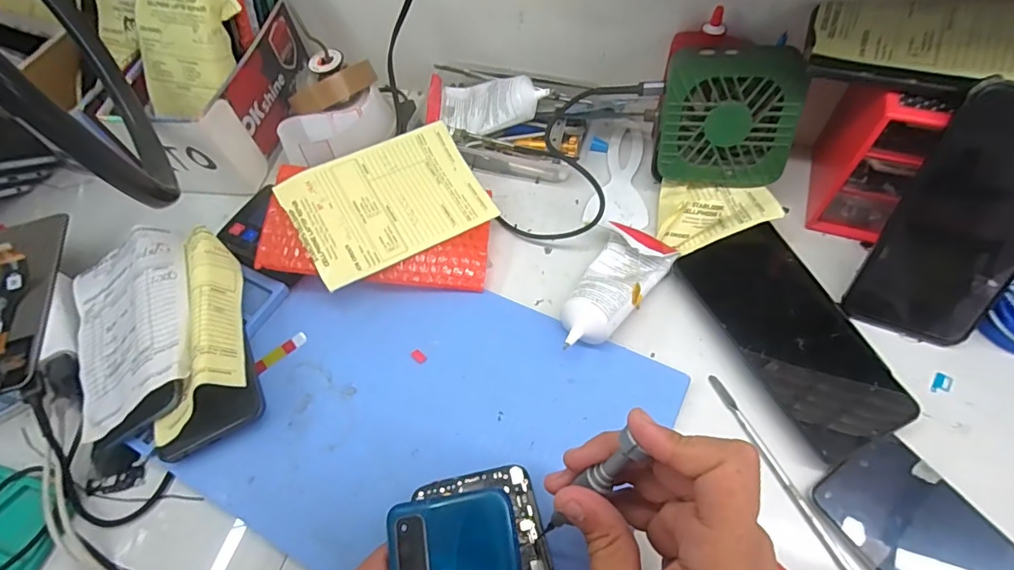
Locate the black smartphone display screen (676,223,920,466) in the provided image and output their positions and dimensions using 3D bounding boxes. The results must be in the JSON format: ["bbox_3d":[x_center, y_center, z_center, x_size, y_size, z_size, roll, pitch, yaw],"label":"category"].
[{"bbox_3d":[0.205,0.030,0.354,0.089,0.011,0.166,-22,59,-8],"label":"black smartphone display screen"}]

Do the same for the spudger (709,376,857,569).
[{"bbox_3d":[0.179,0.130,0.310,0.007,0.009,0.166,-22,62,-9],"label":"spudger"}]

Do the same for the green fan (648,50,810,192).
[{"bbox_3d":[0.172,-0.135,0.397,0.096,0.101,0.046,5,37,14],"label":"green fan"}]

